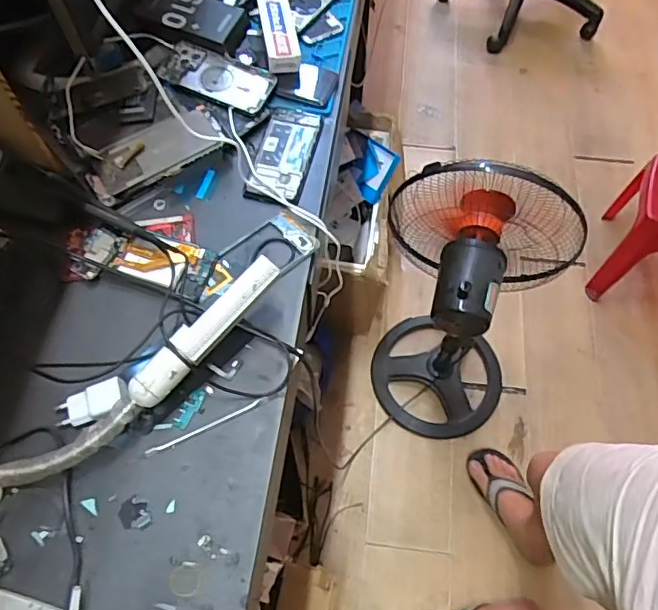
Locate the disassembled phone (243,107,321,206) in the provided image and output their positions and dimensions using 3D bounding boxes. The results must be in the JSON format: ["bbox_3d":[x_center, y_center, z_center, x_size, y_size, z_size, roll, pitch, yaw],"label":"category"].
[{"bbox_3d":[-0.061,-0.205,0.755,0.074,0.008,0.159,11,63,5],"label":"disassembled phone"}]

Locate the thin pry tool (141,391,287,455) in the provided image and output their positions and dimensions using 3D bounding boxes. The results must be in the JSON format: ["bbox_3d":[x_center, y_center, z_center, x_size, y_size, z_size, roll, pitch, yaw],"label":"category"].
[{"bbox_3d":[-0.120,0.125,0.594,0.152,0.005,0.007,-24,65,-11],"label":"thin pry tool"}]

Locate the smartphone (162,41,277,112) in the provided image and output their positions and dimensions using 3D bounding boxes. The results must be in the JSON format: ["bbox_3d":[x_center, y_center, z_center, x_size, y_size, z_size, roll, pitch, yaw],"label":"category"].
[{"bbox_3d":[-0.162,-0.329,0.803,0.163,0.011,0.076,20,71,6],"label":"smartphone"}]

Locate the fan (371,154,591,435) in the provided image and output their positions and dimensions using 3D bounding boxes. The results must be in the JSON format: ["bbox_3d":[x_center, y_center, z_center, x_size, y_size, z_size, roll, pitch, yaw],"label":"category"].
[{"bbox_3d":[0.270,0.021,1.142,0.328,0.677,0.321,5,63,4],"label":"fan"}]

